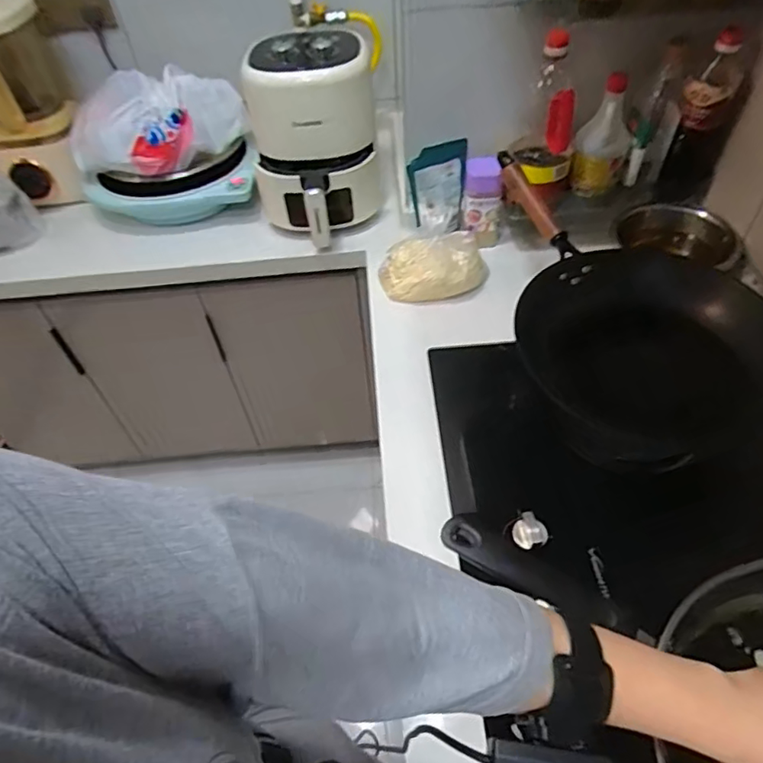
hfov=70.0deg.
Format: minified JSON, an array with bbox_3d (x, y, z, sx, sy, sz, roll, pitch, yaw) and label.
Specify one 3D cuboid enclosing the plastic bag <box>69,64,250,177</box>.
[{"bbox_3d":[-0.423,-0.476,0.997,0.302,0.143,0.156,-5,49,1],"label":"plastic bag"}]

